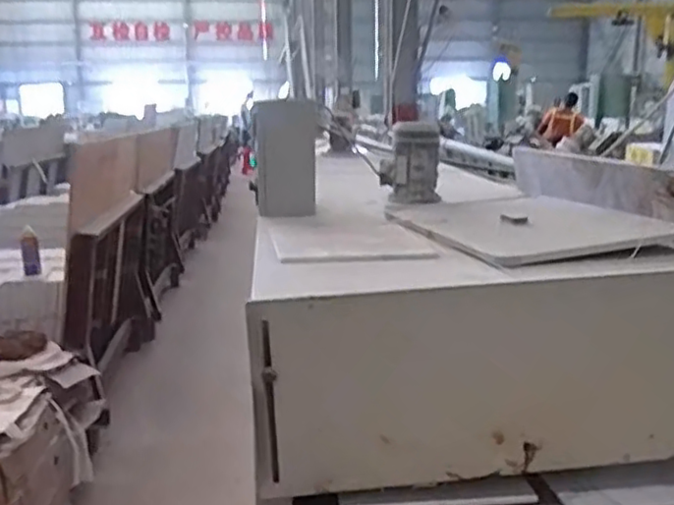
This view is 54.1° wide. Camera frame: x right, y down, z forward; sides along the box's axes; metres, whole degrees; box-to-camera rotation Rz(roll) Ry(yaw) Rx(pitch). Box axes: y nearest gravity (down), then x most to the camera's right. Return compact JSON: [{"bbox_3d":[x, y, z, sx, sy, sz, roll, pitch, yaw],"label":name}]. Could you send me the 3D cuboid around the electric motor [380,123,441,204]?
[{"bbox_3d":[0.198,-0.244,1.788,0.148,0.208,0.107,-1,13,0],"label":"electric motor"}]

